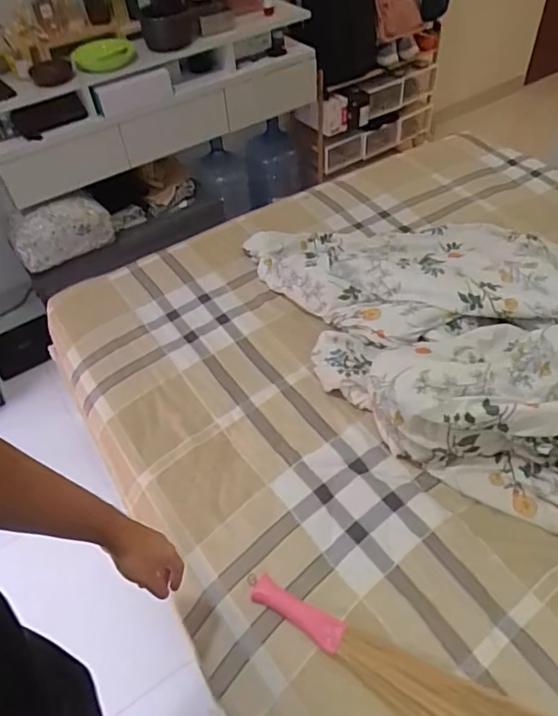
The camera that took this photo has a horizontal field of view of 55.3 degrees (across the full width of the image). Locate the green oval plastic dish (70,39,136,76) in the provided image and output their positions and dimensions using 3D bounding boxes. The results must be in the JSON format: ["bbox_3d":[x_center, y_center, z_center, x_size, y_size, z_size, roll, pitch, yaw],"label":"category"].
[{"bbox_3d":[-0.517,-0.890,1.572,0.198,0.062,0.144,-17,48,-10],"label":"green oval plastic dish"}]

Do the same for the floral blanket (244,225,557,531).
[{"bbox_3d":[0.460,-0.060,1.082,1.166,0.291,0.655,21,52,22],"label":"floral blanket"}]

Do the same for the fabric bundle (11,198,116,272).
[{"bbox_3d":[-0.716,-0.421,1.745,0.316,0.180,0.121,-24,50,-17],"label":"fabric bundle"}]

